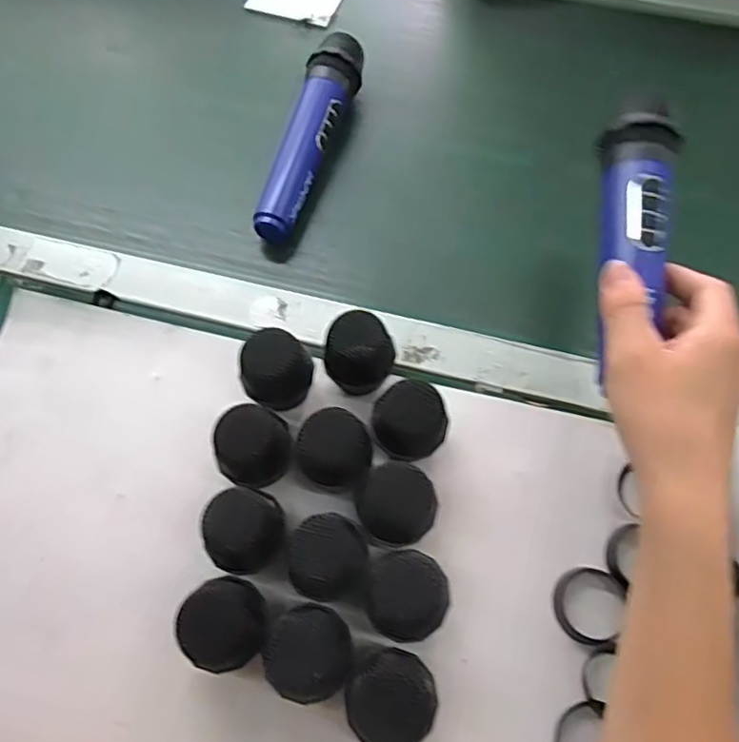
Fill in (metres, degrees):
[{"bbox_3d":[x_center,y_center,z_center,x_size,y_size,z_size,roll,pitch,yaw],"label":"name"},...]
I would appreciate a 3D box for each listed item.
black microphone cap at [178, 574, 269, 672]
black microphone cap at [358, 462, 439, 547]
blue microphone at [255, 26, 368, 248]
[{"bbox_3d":[-0.078,0.143,0.340,0.045,0.049,0.044,0,65,0],"label":"black microphone cap"},{"bbox_3d":[0.017,0.084,0.374,0.045,0.057,0.040,37,71,16],"label":"black microphone cap"},{"bbox_3d":[-0.047,-0.196,0.502,0.041,0.045,0.200,12,66,6],"label":"blue microphone"}]

